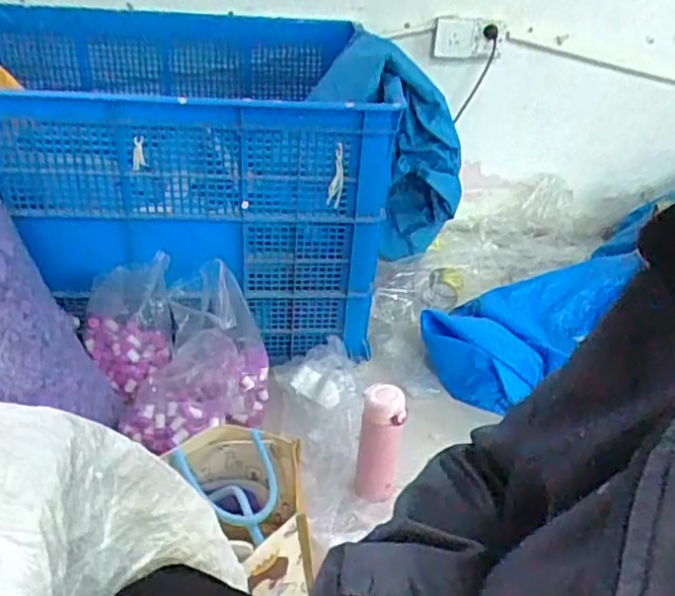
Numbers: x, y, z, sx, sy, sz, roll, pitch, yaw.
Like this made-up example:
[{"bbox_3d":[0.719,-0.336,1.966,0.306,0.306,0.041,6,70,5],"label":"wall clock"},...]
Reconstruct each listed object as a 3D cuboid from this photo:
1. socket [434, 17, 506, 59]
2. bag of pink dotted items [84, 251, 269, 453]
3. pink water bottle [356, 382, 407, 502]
[{"bbox_3d":[0.343,-0.673,1.645,0.211,0.102,0.025,-15,40,-26],"label":"socket"},{"bbox_3d":[-0.267,0.093,1.113,0.286,0.237,0.256,-14,39,-26],"label":"bag of pink dotted items"},{"bbox_3d":[0.071,0.228,1.009,0.071,0.188,0.064,5,35,0],"label":"pink water bottle"}]

